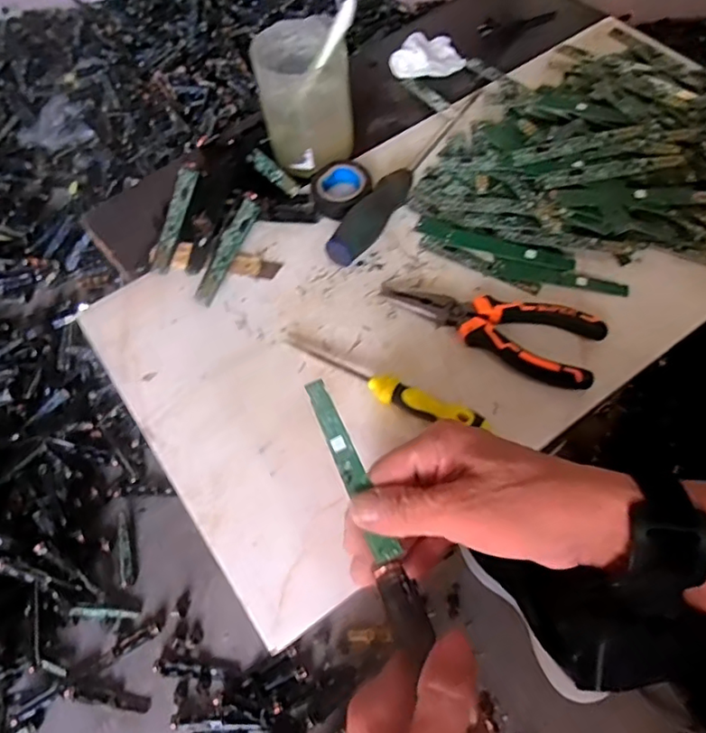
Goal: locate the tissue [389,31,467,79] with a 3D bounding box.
[{"bbox_3d":[0.075,-0.319,0.596,0.073,0.023,0.050,-4,59,1],"label":"tissue"}]

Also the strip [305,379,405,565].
[{"bbox_3d":[0.000,0.054,0.301,0.012,0.005,0.099,-24,92,-10],"label":"strip"}]

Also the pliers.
[{"bbox_3d":[0.097,-0.029,0.426,0.158,0.015,0.055,16,61,13],"label":"pliers"}]

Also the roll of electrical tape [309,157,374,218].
[{"bbox_3d":[-0.009,-0.151,0.496,0.053,0.018,0.044,-41,65,-19],"label":"roll of electrical tape"}]

